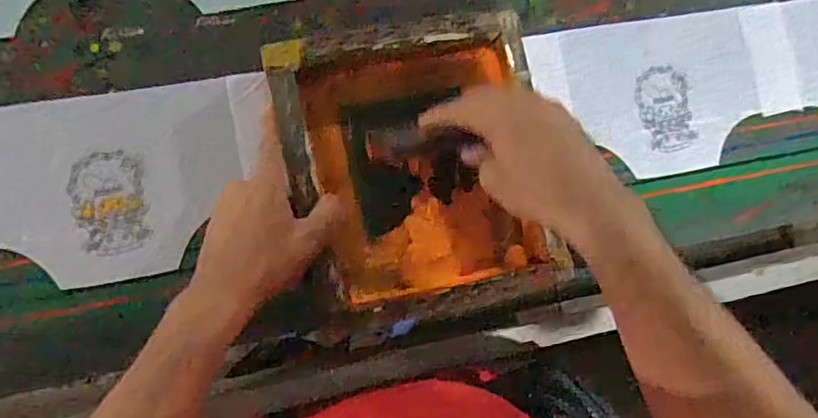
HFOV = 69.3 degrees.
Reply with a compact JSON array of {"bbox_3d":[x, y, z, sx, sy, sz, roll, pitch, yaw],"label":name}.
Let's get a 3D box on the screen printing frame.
[{"bbox_3d":[0.008,-0.037,0.513,0.214,0.044,0.237,-12,90,-10],"label":"screen printing frame"}]

